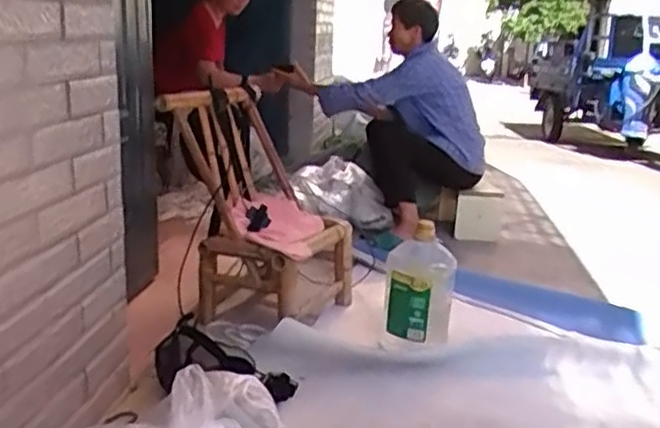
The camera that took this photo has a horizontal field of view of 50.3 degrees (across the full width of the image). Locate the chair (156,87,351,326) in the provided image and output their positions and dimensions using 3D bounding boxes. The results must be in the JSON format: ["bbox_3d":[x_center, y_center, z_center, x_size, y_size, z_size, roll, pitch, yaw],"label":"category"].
[{"bbox_3d":[-0.170,-0.034,1.942,0.407,0.554,0.429,10,16,27],"label":"chair"}]

